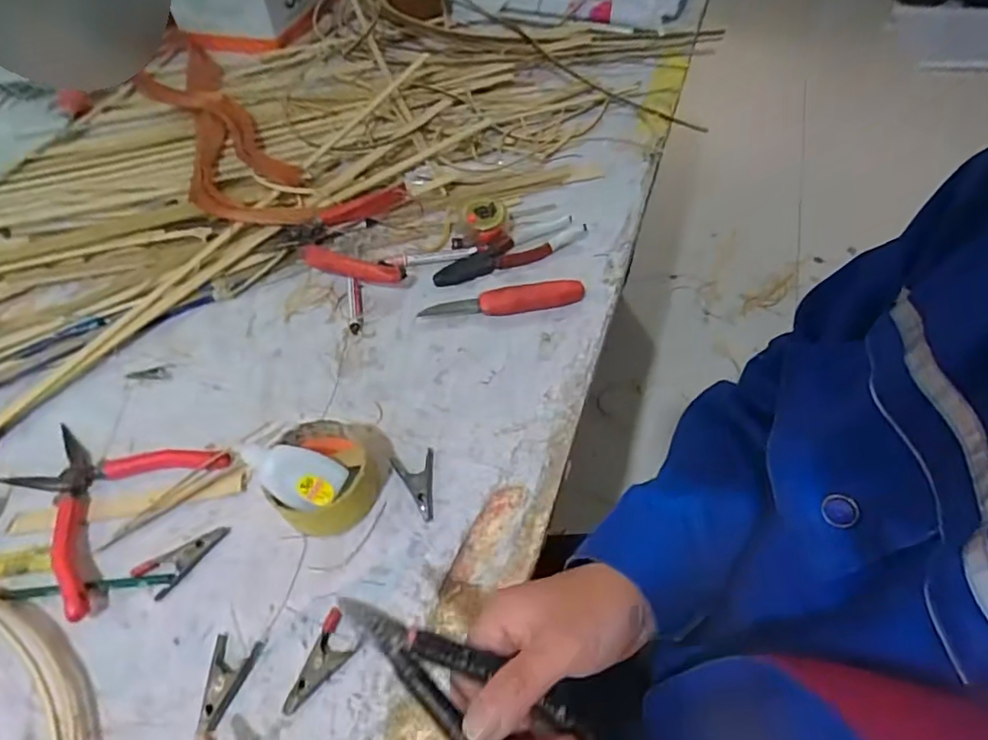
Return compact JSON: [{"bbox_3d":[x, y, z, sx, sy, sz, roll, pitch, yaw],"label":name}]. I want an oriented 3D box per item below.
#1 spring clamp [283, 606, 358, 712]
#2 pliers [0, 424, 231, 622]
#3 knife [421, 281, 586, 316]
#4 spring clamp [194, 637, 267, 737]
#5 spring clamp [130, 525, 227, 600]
[{"bbox_3d":[-0.115,0.200,0.387,0.029,0.013,0.067,15,54,13],"label":"spring clamp"},{"bbox_3d":[-0.328,0.097,0.466,0.158,0.016,0.143,23,56,18],"label":"pliers"},{"bbox_3d":[0.009,-0.071,0.581,0.162,0.022,0.021,-7,53,-4],"label":"knife"},{"bbox_3d":[-0.183,0.211,0.382,0.033,0.011,0.058,7,53,7],"label":"spring clamp"},{"bbox_3d":[-0.237,0.148,0.434,0.069,0.008,0.031,-26,56,-18],"label":"spring clamp"}]

